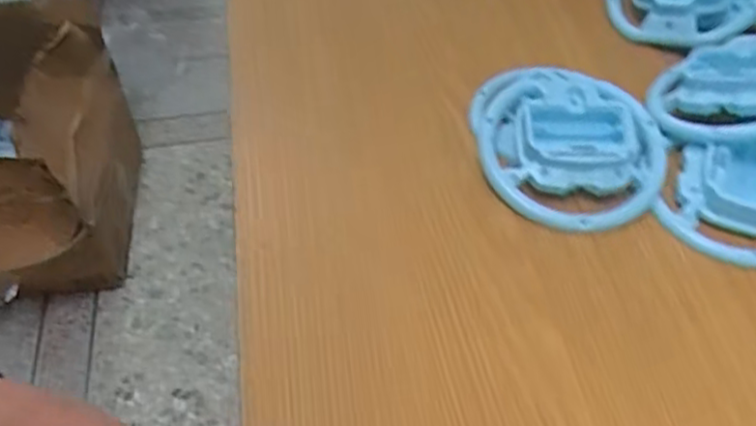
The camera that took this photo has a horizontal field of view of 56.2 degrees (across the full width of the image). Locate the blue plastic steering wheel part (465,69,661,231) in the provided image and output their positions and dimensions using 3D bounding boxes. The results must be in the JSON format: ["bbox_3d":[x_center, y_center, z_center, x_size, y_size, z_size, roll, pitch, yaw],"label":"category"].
[{"bbox_3d":[0.107,-0.047,0.403,0.113,0.039,0.105,1,48,-1],"label":"blue plastic steering wheel part"}]

